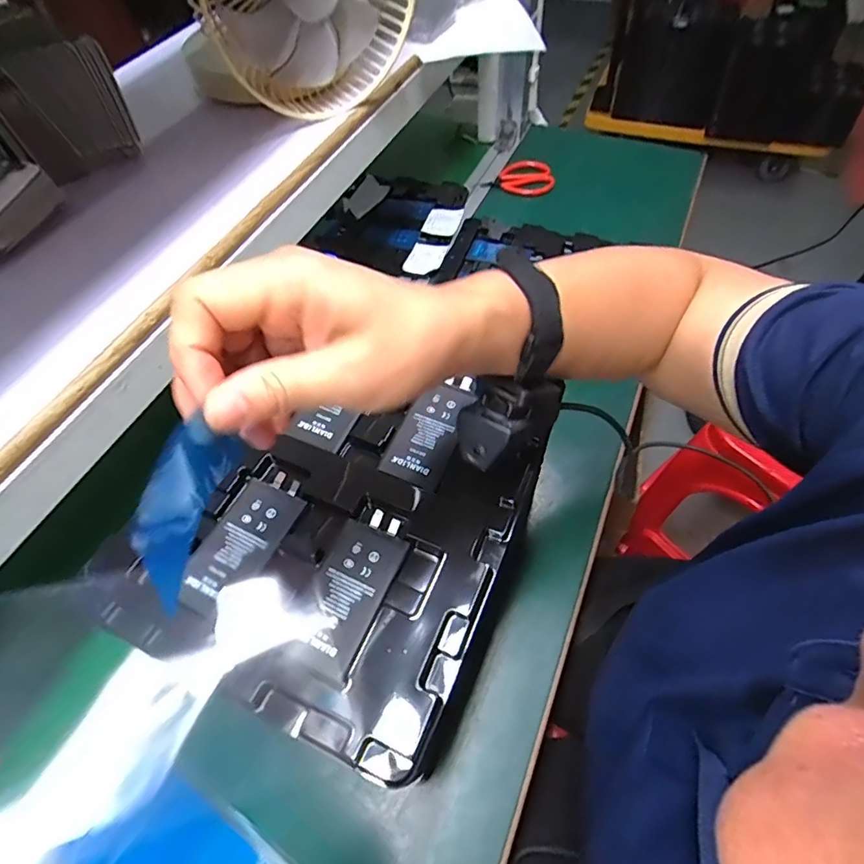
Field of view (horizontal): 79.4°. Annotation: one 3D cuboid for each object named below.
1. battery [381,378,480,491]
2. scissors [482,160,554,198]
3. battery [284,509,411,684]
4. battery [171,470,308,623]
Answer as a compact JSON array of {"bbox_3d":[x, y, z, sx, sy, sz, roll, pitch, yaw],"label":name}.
[{"bbox_3d":[0.000,-0.002,0.359,0.043,0.007,0.086,18,59,15],"label":"battery"},{"bbox_3d":[0.136,-0.404,0.825,0.109,0.021,0.056,-5,56,0],"label":"scissors"},{"bbox_3d":[-0.047,0.089,0.299,0.042,0.007,0.093,17,58,15],"label":"battery"},{"bbox_3d":[-0.116,0.065,0.318,0.042,0.007,0.092,21,59,17],"label":"battery"}]

